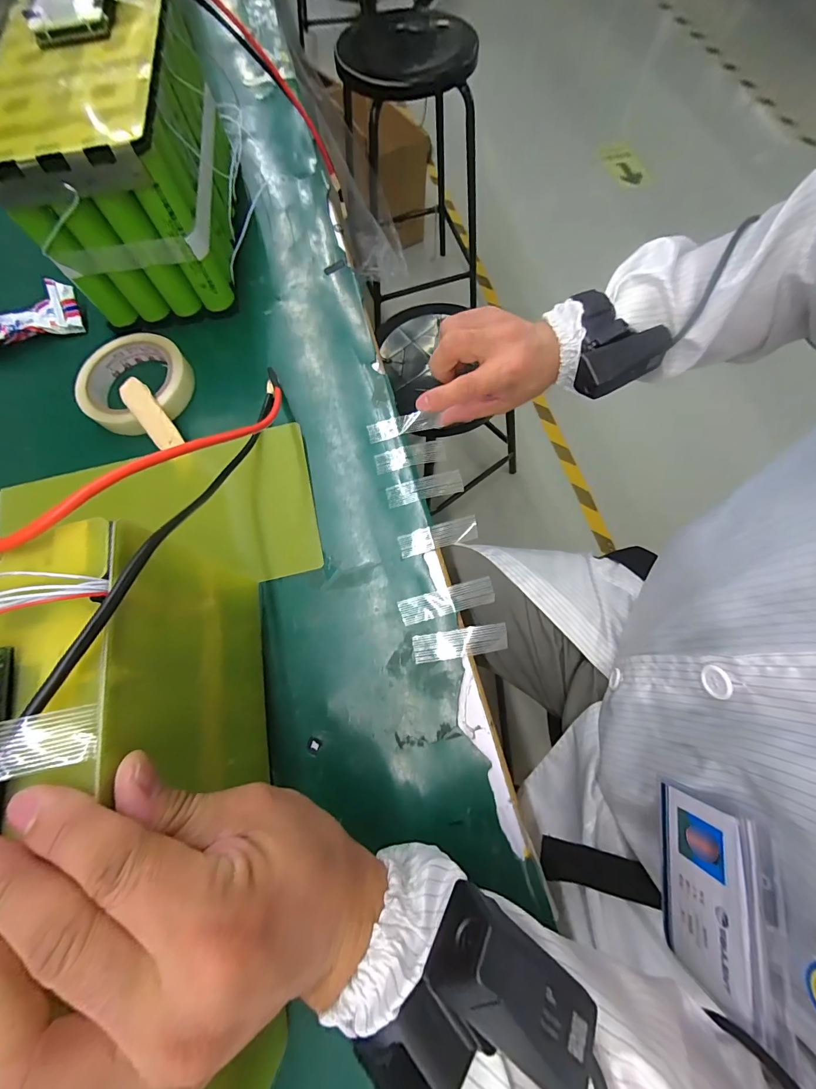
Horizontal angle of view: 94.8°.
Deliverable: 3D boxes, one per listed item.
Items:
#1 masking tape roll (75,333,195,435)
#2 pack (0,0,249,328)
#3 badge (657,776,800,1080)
[{"bbox_3d":[-0.264,-0.155,0.366,0.101,0.025,0.101,-1,71,2],"label":"masking tape roll"},{"bbox_3d":[-0.267,-0.376,0.363,0.137,0.140,0.250,-5,71,0],"label":"pack"},{"bbox_3d":[0.174,0.198,0.214,0.007,0.080,0.096,10,73,-3],"label":"badge"}]

